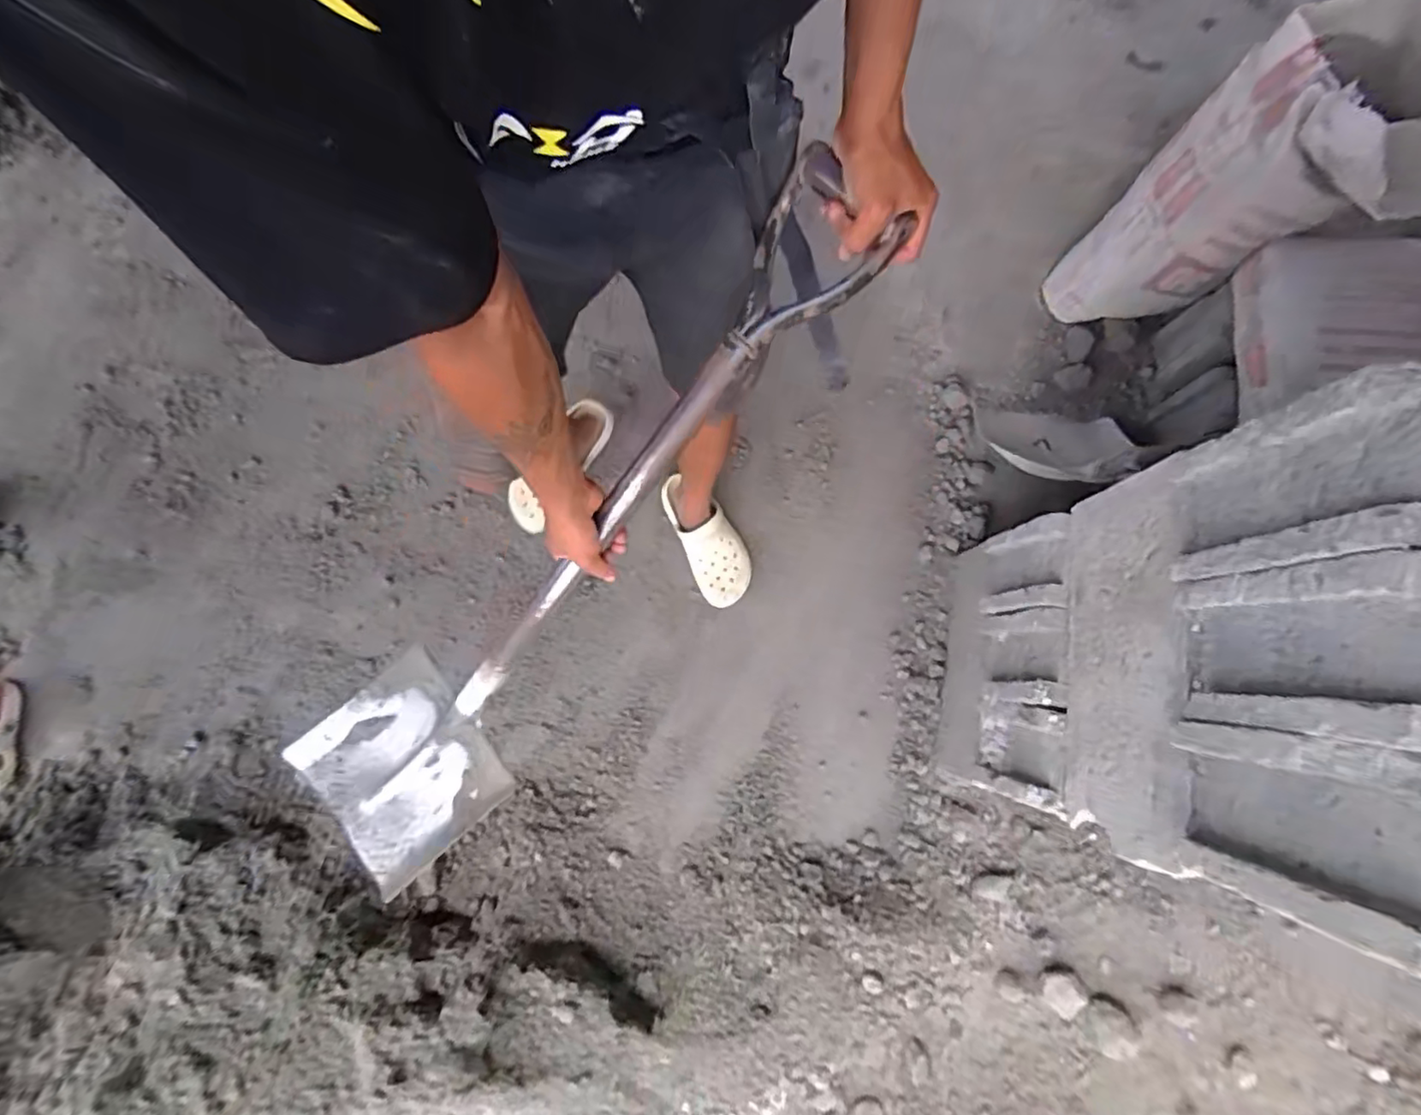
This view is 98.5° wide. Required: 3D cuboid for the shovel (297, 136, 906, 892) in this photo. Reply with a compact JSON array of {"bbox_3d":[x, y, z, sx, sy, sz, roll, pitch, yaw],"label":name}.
[{"bbox_3d":[-0.177,0.010,0.657,0.225,0.092,0.892,43,110,7],"label":"shovel"}]

